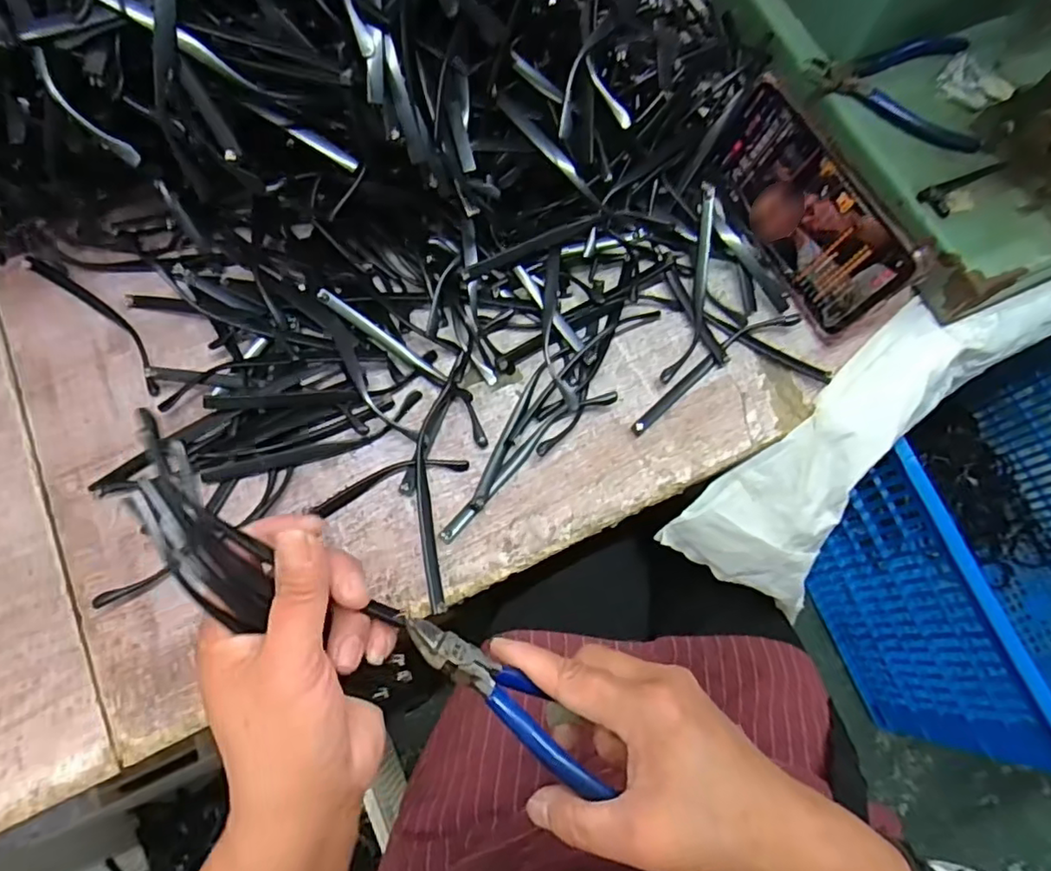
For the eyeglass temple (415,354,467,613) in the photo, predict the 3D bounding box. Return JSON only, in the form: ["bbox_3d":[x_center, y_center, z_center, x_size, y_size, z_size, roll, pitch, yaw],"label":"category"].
[{"bbox_3d":[-0.054,0.024,0.370,0.024,0.017,0.156,4,71,-1],"label":"eyeglass temple"}]

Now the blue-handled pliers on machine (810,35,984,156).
[{"bbox_3d":[0.265,-0.235,0.429,0.109,0.027,0.085,-10,72,-5],"label":"blue-handled pliers on machine"}]

